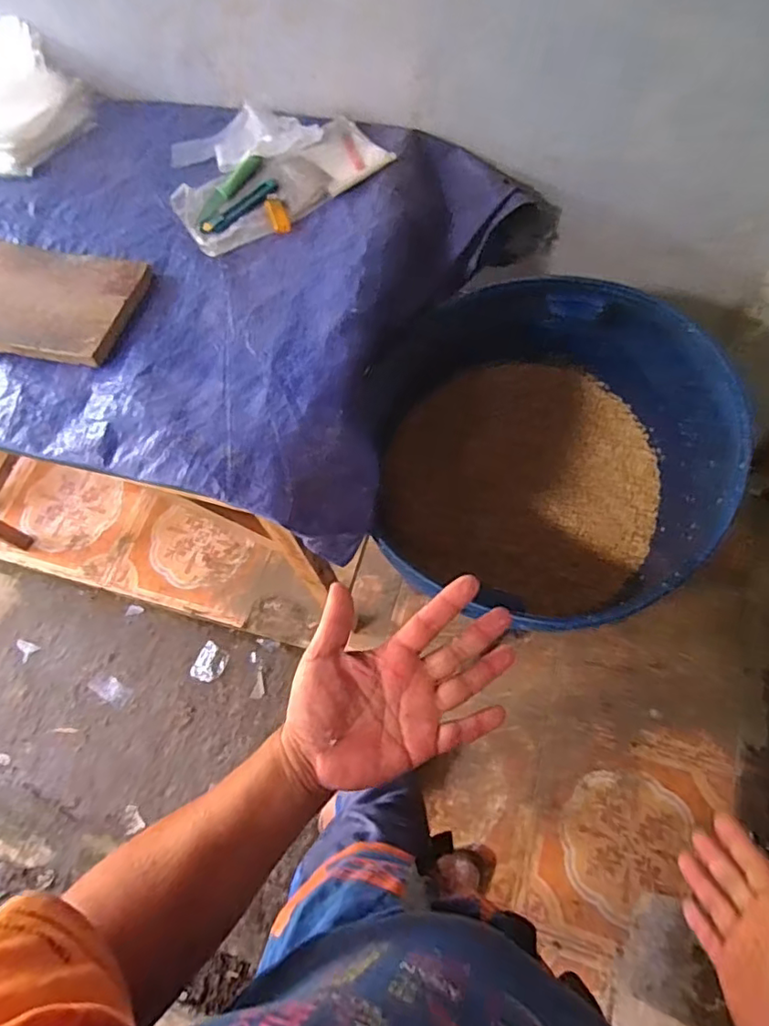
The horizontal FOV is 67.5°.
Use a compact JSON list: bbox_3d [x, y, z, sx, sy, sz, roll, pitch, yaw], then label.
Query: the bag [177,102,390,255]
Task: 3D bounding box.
[{"bbox_3d":[-0.190,-0.553,0.909,0.323,0.030,0.276,-32,67,-11],"label":"bag"}]

